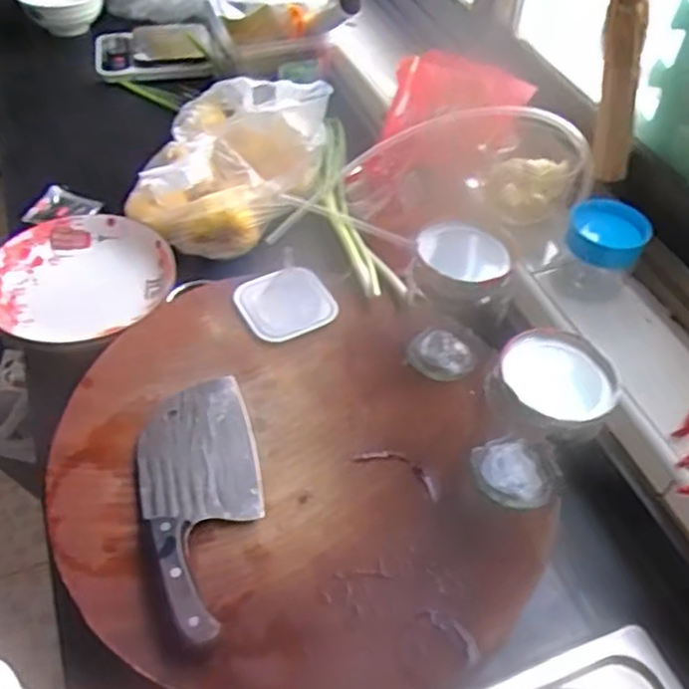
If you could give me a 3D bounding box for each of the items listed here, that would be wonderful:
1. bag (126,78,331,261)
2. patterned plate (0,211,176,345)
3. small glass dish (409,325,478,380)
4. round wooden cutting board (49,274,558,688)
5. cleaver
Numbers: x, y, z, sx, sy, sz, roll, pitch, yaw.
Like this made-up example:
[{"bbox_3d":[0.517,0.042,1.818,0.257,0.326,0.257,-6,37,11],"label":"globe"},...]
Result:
[{"bbox_3d":[-0.139,-0.240,0.863,0.209,0.122,0.248,11,49,5],"label":"bag"},{"bbox_3d":[-0.298,-0.071,0.796,0.195,0.043,0.192,2,49,-2],"label":"patterned plate"},{"bbox_3d":[0.097,0.009,0.686,0.047,0.030,0.061,-35,60,-29],"label":"small glass dish"},{"bbox_3d":[-0.046,0.096,0.612,0.383,0.037,0.412,2,49,-2],"label":"round wooden cutting board"},{"bbox_3d":[-0.117,0.122,0.576,0.097,0.024,0.234,-10,51,-13],"label":"cleaver"}]

